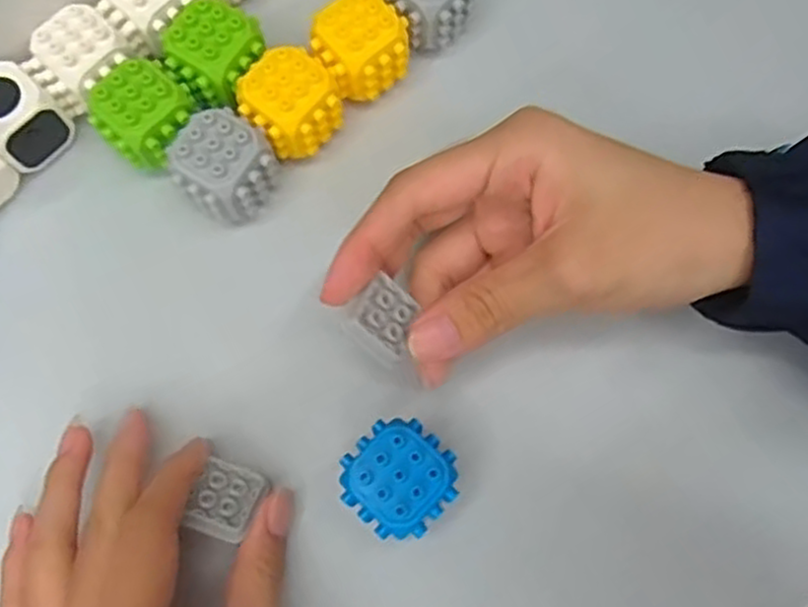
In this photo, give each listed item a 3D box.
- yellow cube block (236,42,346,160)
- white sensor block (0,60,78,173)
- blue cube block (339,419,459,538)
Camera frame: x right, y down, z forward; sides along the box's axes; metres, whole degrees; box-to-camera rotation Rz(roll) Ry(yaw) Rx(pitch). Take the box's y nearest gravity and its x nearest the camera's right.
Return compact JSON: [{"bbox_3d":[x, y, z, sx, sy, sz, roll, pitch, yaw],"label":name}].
[{"bbox_3d":[-0.046,-0.080,0.304,0.035,0.034,0.034,-43,78,-12],"label":"yellow cube block"},{"bbox_3d":[-0.156,-0.075,0.301,0.029,0.031,0.029,42,77,11],"label":"white sensor block"},{"bbox_3d":[-0.002,0.062,0.263,0.035,0.033,0.035,41,77,11],"label":"blue cube block"}]

